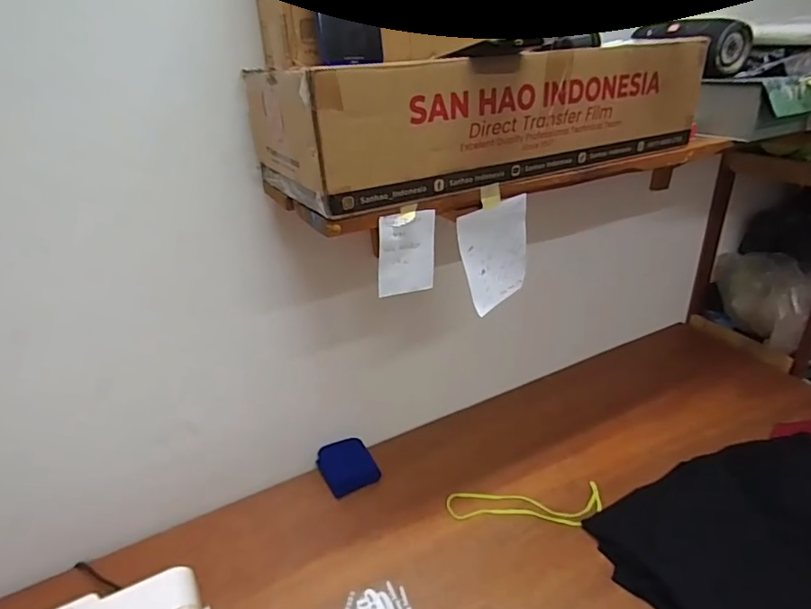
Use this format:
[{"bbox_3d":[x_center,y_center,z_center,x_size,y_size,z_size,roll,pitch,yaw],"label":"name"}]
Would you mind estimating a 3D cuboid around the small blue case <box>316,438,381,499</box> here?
[{"bbox_3d":[-0.126,0.349,1.096,0.114,0.039,0.117,-17,33,-23],"label":"small blue case"}]

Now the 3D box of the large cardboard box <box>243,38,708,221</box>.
[{"bbox_3d":[0.113,-0.292,0.743,0.619,0.152,0.270,-13,27,-27],"label":"large cardboard box"}]

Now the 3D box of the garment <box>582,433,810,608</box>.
[{"bbox_3d":[0.625,0.410,0.862,0.467,0.108,0.393,-16,32,-21],"label":"garment"}]

